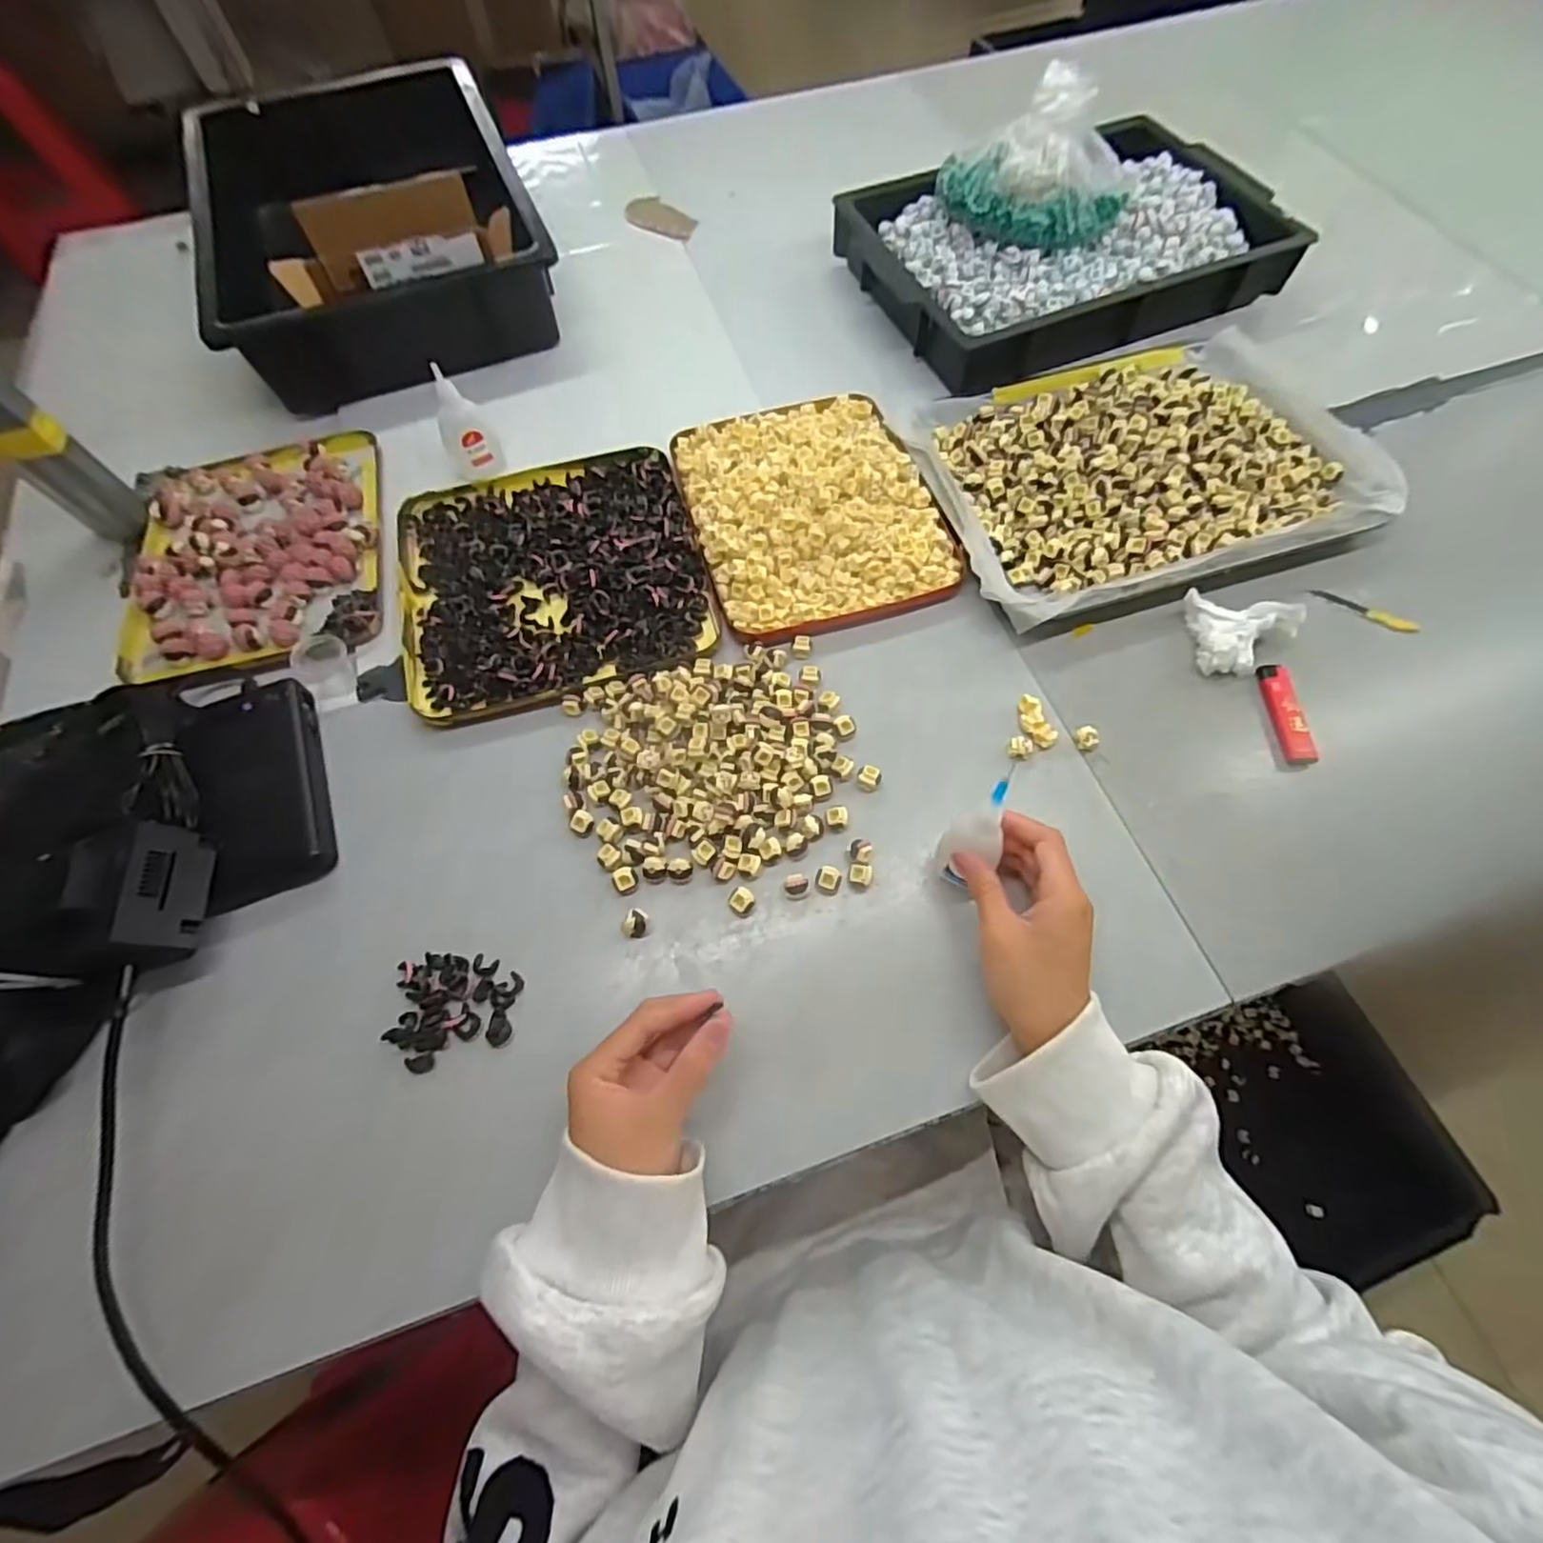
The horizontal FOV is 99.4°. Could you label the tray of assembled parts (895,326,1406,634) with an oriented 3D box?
[{"bbox_3d":[0.312,-0.264,0.560,0.361,0.029,0.258,-16,65,-6],"label":"tray of assembled parts"}]

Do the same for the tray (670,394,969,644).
[{"bbox_3d":[0.032,-0.233,0.550,0.197,0.027,0.241,-16,65,-5],"label":"tray"}]

